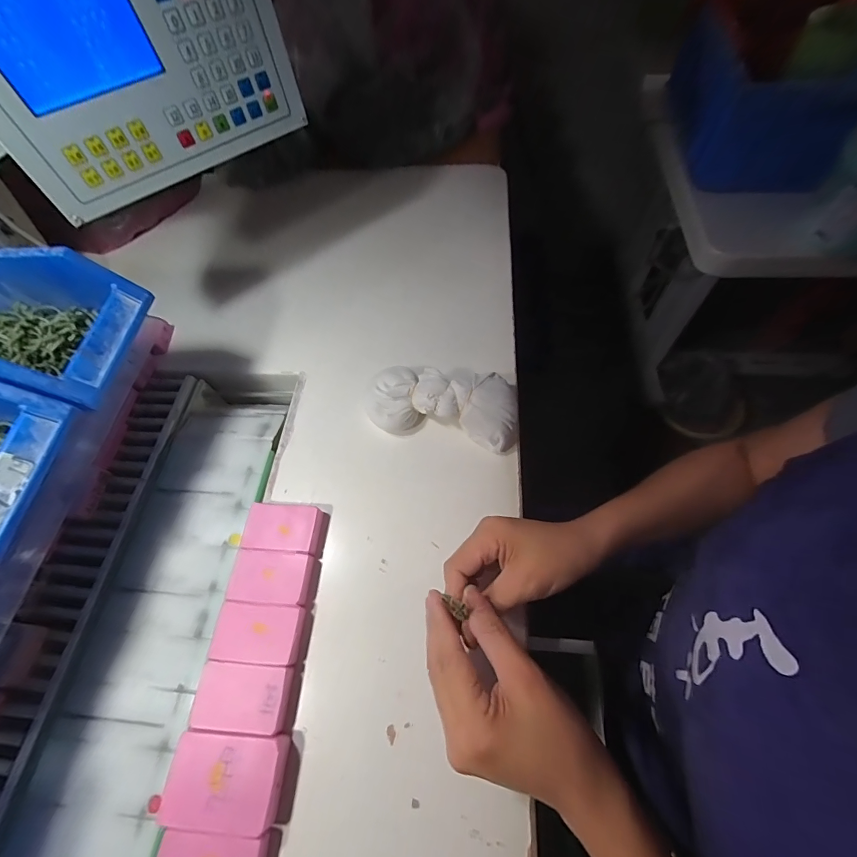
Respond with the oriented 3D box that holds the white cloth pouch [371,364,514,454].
[{"bbox_3d":[0.015,-0.026,0.418,0.157,0.055,0.076,6,62,6],"label":"white cloth pouch"}]

